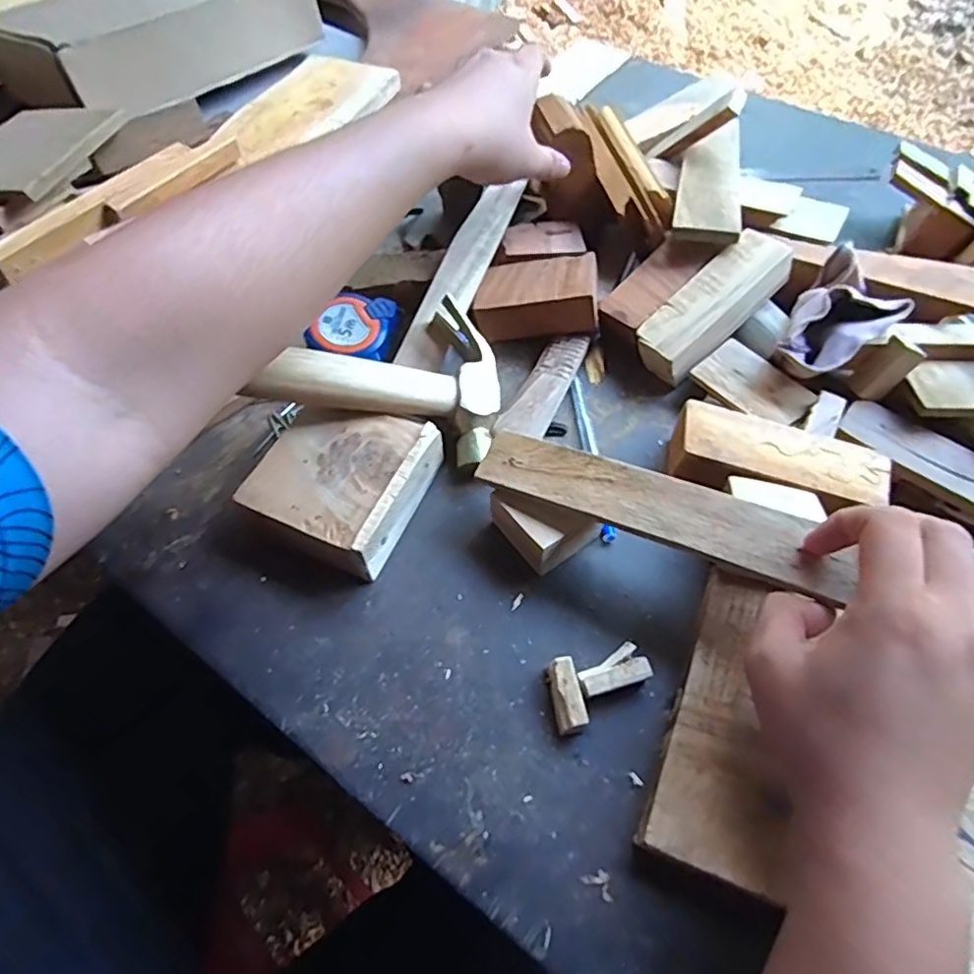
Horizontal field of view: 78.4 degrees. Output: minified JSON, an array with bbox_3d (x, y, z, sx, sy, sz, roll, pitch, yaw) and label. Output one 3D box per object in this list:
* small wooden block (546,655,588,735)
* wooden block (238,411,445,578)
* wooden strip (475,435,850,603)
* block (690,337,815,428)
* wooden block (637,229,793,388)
[{"bbox_3d":[0.042,0.111,0.318,0.015,0.016,0.037,-10,62,-6],"label":"small wooden block"},{"bbox_3d":[-0.089,-0.007,0.373,0.099,0.034,0.100,23,64,12],"label":"wooden block"},{"bbox_3d":[0.088,0.010,0.323,0.194,0.006,0.036,19,73,22],"label":"wooden strip"},{"bbox_3d":[0.186,-0.071,0.415,0.051,0.007,0.074,-39,68,-19],"label":"block"},{"bbox_3d":[0.162,-0.130,0.433,0.121,0.034,0.045,-44,70,-2],"label":"wooden block"}]

